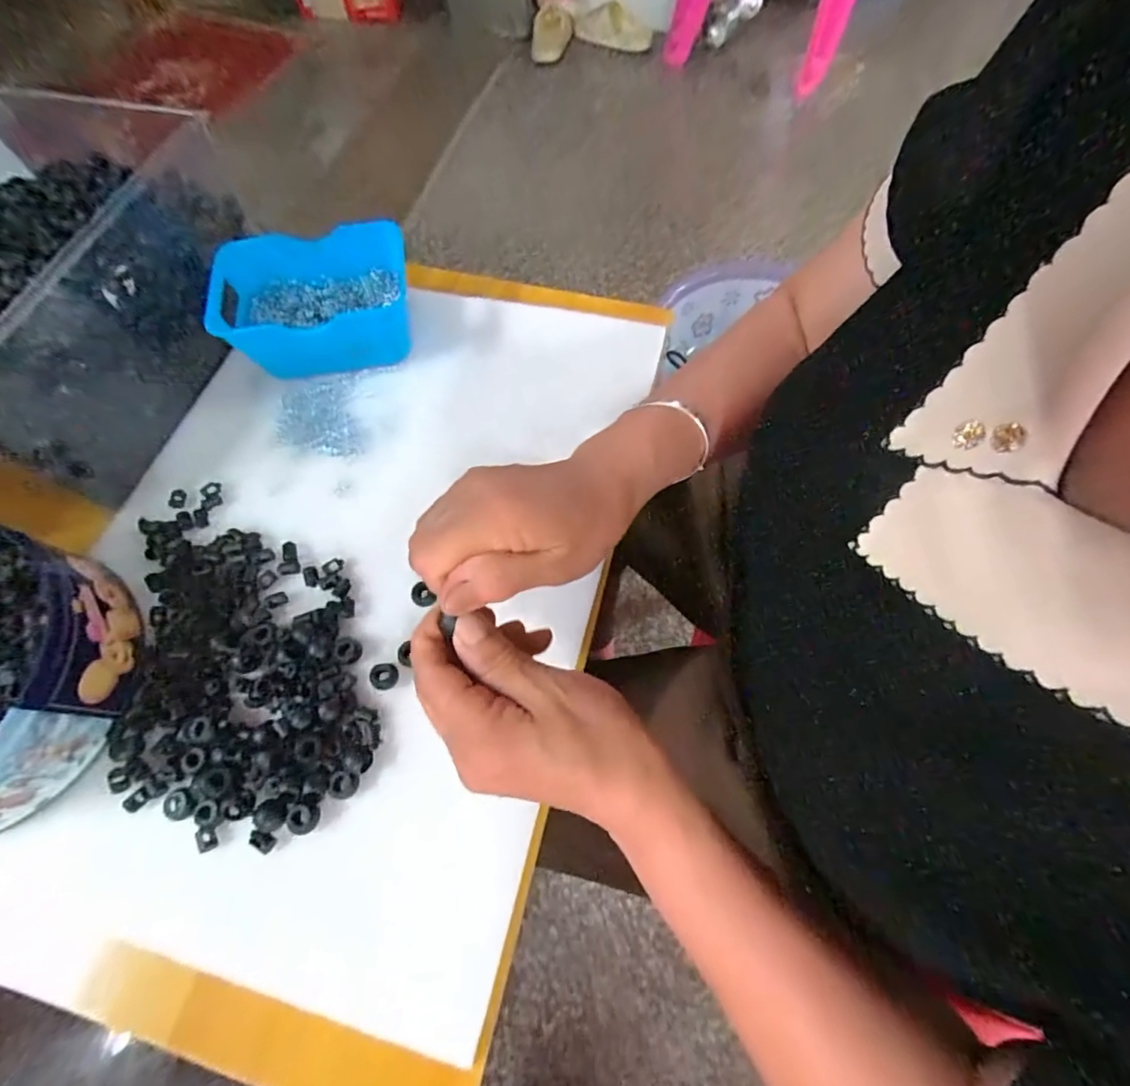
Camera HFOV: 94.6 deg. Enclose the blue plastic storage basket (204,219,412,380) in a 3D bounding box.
[{"bbox_3d":[-0.205,-0.202,0.437,0.148,0.061,0.104,-10,68,-3],"label":"blue plastic storage basket"}]

